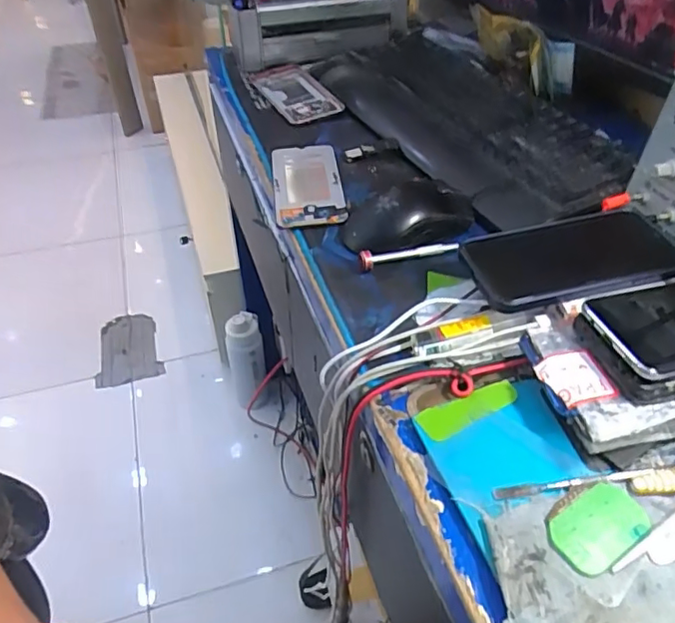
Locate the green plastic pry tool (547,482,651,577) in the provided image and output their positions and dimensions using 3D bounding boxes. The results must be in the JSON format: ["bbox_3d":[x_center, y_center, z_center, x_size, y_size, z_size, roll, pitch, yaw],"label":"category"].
[{"bbox_3d":[0.148,0.121,0.323,0.060,0.004,0.036,-26,49,-24],"label":"green plastic pry tool"}]

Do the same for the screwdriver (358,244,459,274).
[{"bbox_3d":[0.063,-0.052,0.500,0.091,0.014,0.012,-12,45,-12],"label":"screwdriver"}]

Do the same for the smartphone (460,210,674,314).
[{"bbox_3d":[0.178,-0.040,0.433,0.159,0.014,0.080,-11,45,-11],"label":"smartphone"}]

